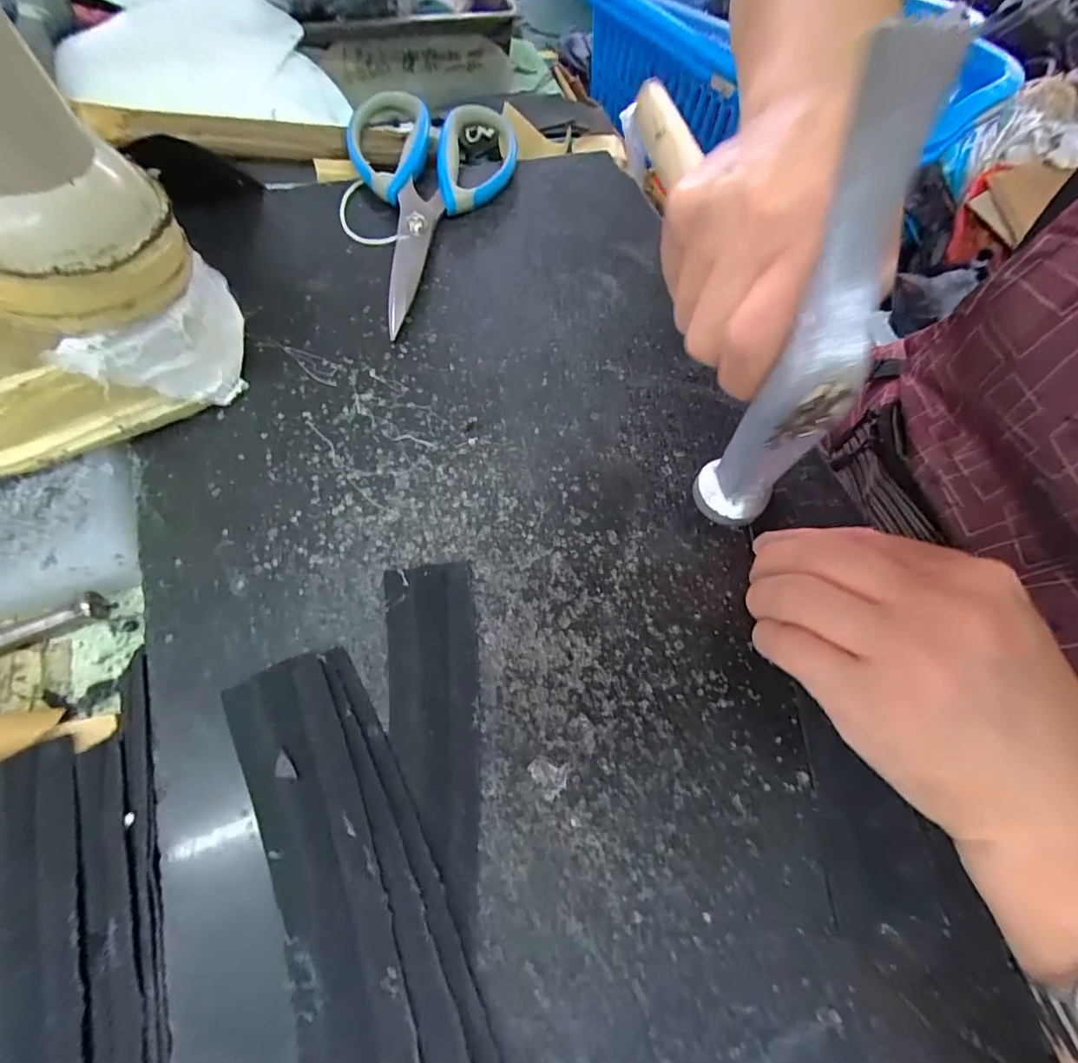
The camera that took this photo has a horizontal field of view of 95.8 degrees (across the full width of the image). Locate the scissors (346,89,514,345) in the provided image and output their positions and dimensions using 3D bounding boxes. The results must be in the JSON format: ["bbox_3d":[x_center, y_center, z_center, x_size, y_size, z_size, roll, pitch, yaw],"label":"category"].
[{"bbox_3d":[-0.059,-0.190,0.277,0.094,0.016,0.175,-3,68,-7],"label":"scissors"}]

